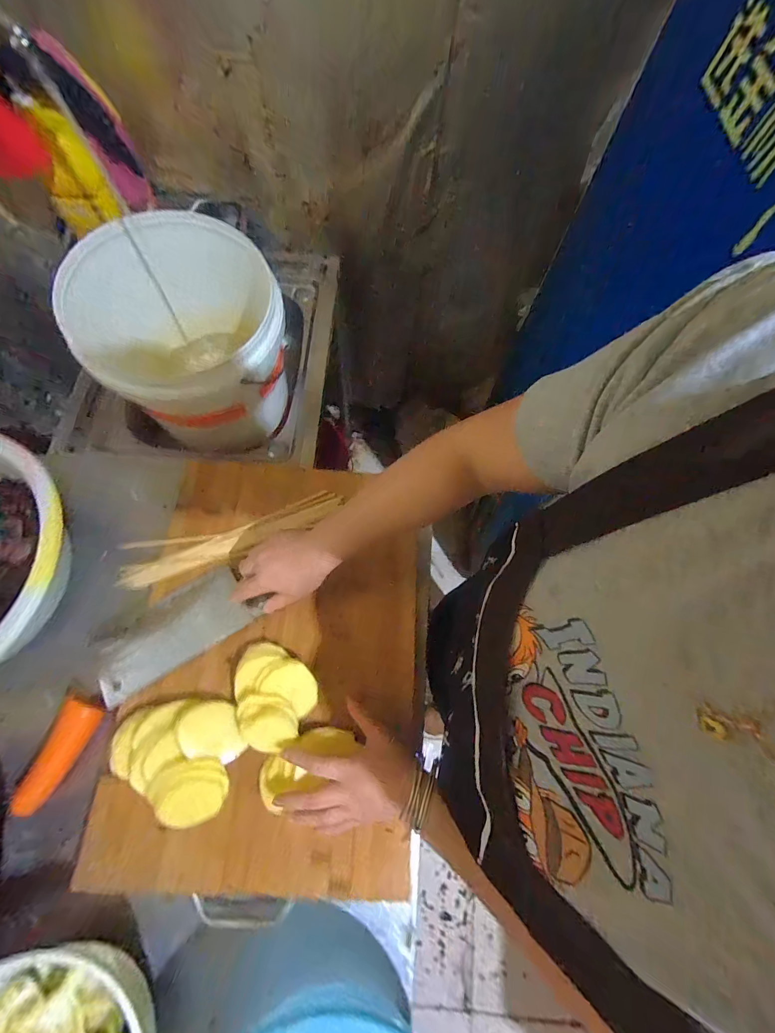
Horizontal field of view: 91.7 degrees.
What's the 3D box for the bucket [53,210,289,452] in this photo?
[{"bbox_3d":[-0.359,-0.315,0.712,0.339,0.300,0.309,1,69,-2],"label":"bucket"}]

